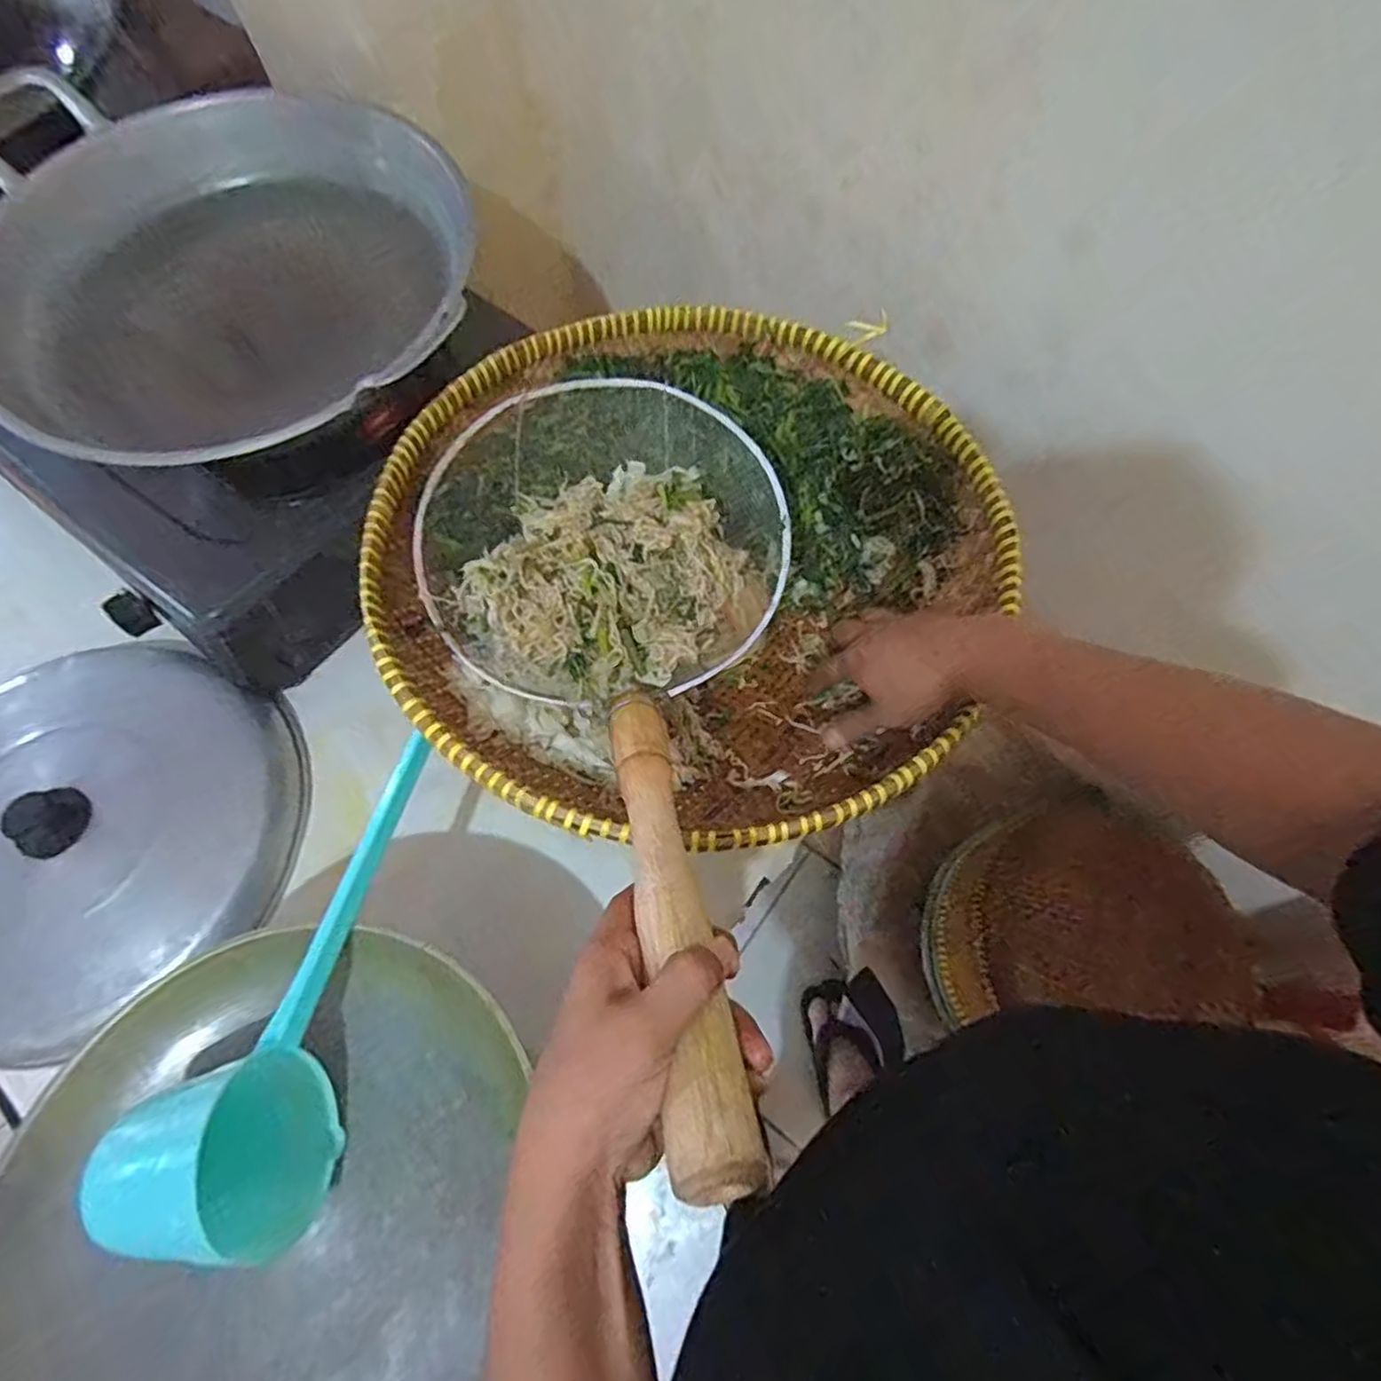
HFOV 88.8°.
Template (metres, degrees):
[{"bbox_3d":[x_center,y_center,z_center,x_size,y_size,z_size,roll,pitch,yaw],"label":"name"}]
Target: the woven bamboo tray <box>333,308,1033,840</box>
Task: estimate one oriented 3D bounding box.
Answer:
[{"bbox_3d":[0.001,-0.105,0.524,0.415,0.149,0.433,27,71,11],"label":"woven bamboo tray"}]

